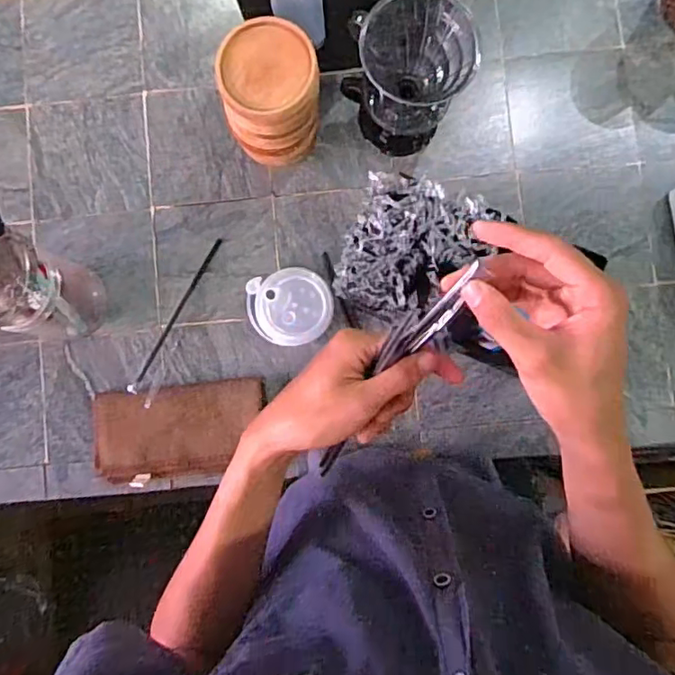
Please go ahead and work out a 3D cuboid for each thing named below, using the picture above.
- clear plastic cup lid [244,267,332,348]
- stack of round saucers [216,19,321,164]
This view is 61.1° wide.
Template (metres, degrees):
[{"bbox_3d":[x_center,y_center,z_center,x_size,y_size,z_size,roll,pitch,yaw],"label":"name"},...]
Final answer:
[{"bbox_3d":[-0.055,-0.034,0.664,0.096,0.032,0.085,-5,85,1],"label":"clear plastic cup lid"},{"bbox_3d":[-0.068,-0.249,0.622,0.098,0.159,0.095,-17,85,0],"label":"stack of round saucers"}]

